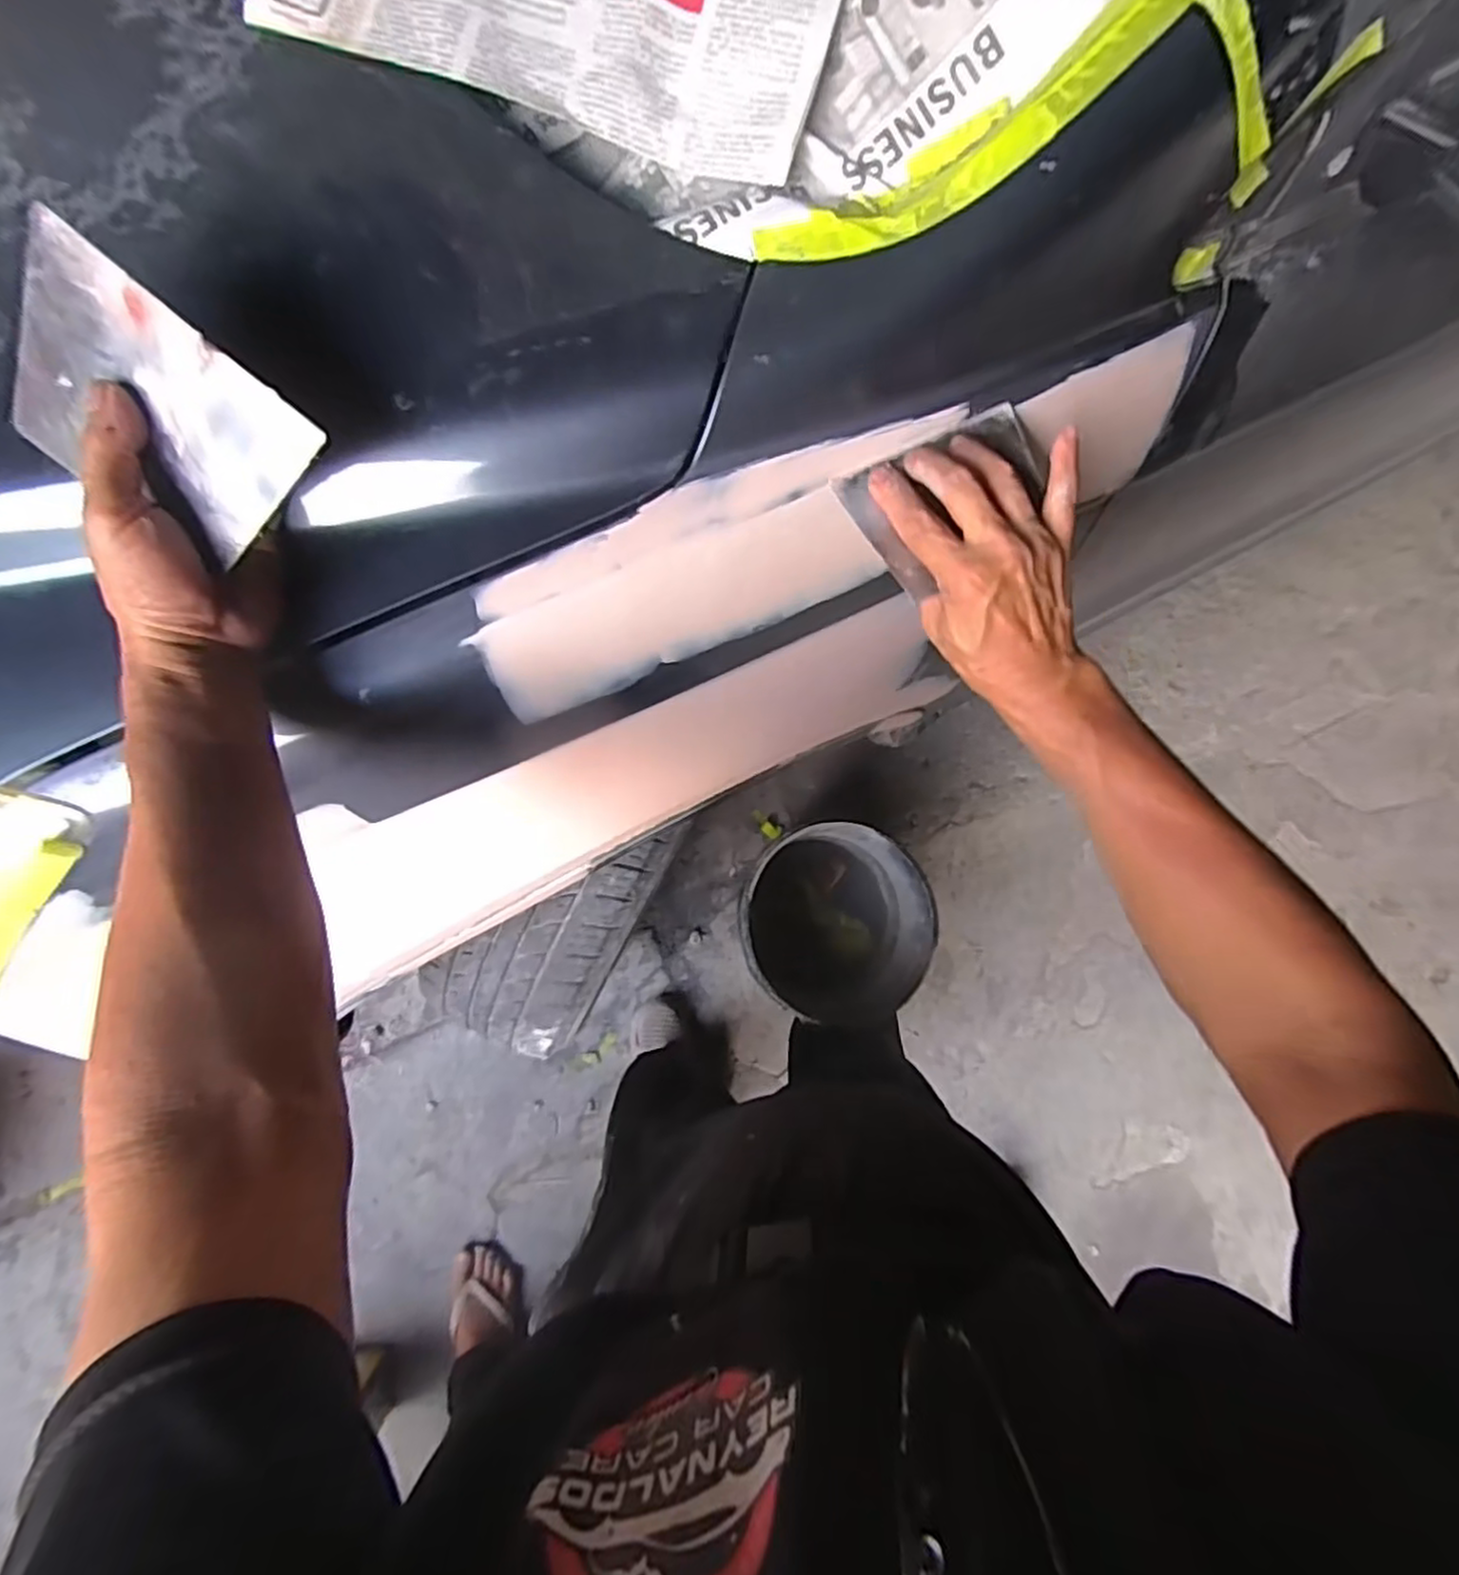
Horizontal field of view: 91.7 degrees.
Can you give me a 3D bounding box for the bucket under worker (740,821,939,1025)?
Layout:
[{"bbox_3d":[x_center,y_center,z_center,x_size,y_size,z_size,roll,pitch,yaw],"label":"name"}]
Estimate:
[{"bbox_3d":[0.156,0.227,1.213,0.290,0.264,0.302,-1,79,-5],"label":"bucket under worker"}]

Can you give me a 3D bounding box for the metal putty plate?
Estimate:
[{"bbox_3d":[-0.264,-0.170,0.326,0.134,0.006,0.091,38,111,-9],"label":"metal putty plate"}]

